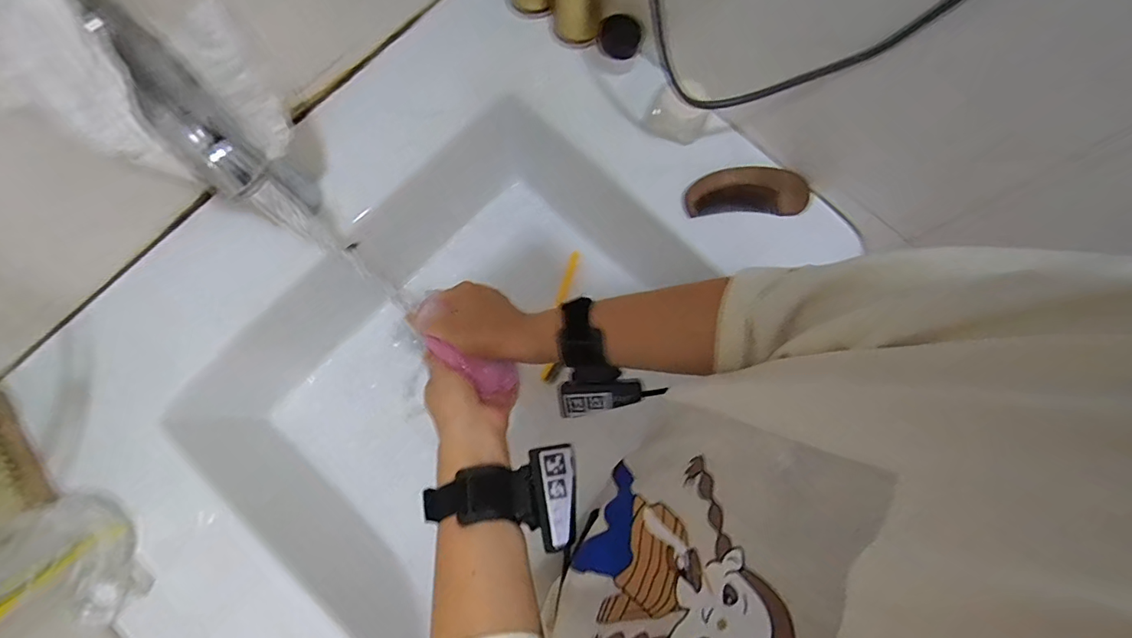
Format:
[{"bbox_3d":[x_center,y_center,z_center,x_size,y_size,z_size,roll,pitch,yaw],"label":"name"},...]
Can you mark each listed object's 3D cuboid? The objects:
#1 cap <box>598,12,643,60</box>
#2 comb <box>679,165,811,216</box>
[{"bbox_3d":[0.056,-0.287,0.505,0.045,0.044,0.016,36,61,4],"label":"cap"},{"bbox_3d":[0.180,-0.126,0.494,0.120,0.014,0.044,0,78,-1],"label":"comb"}]

